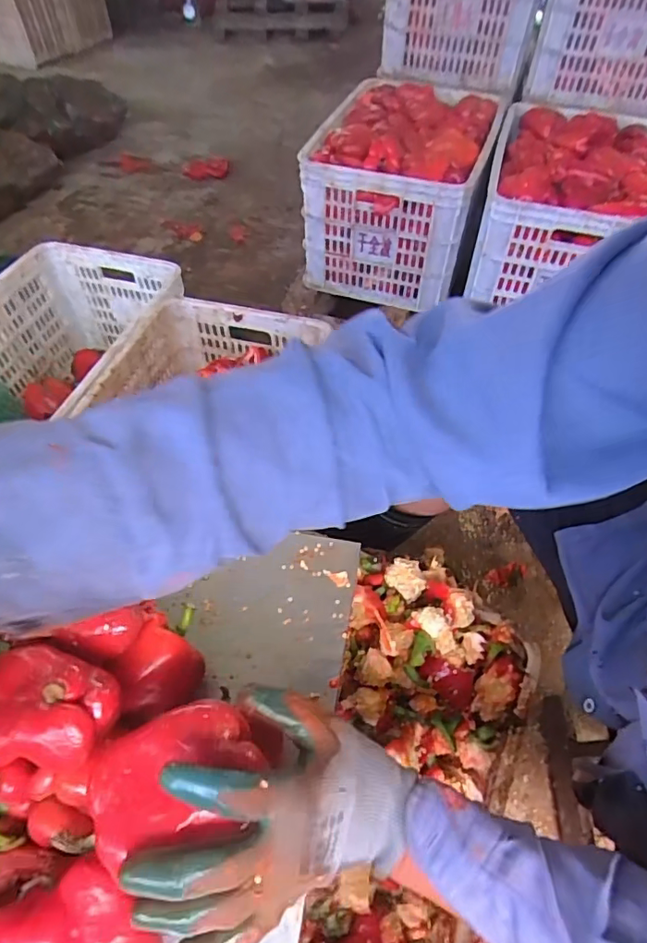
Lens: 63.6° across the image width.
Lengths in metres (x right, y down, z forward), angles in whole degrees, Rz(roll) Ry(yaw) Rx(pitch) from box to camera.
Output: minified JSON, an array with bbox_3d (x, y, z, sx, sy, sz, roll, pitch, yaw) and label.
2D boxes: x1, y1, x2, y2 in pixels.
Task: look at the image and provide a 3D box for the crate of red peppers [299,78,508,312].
[{"bbox_3d":[0.202,-0.699,1.272,0.367,0.294,0.554,16,54,12],"label":"crate of red peppers"}]

